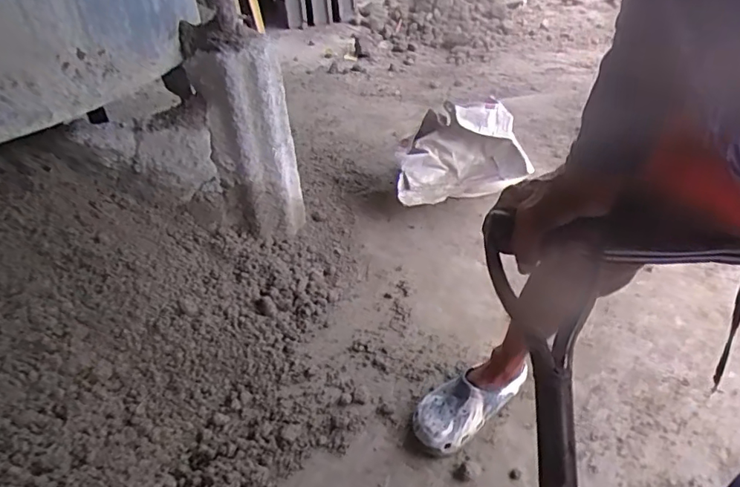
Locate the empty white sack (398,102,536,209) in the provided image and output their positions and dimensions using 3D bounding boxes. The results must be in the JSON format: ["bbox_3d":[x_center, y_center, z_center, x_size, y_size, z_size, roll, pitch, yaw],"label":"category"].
[{"bbox_3d":[0.254,-0.257,1.564,0.383,0.236,0.204,-7,37,-5],"label":"empty white sack"}]

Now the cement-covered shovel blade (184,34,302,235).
[{"bbox_3d":[-0.302,-0.253,1.347,0.224,0.492,0.110,-11,37,-11],"label":"cement-covered shovel blade"}]

